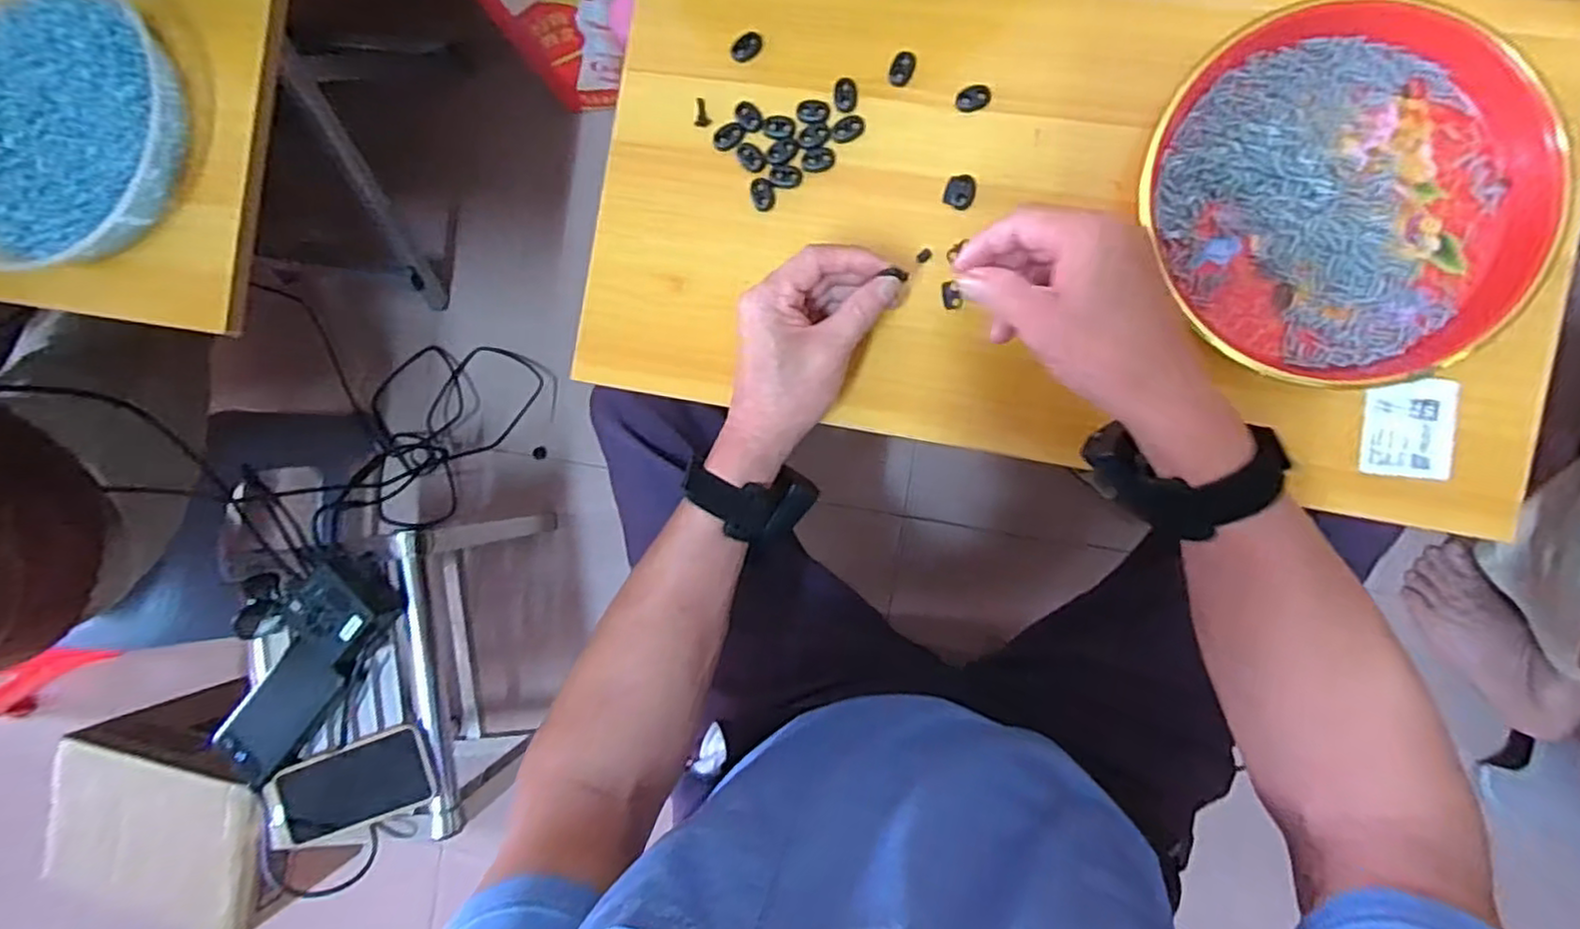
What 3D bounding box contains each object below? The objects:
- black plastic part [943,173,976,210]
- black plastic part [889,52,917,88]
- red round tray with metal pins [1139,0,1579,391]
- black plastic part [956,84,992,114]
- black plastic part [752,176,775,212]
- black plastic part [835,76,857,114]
[{"bbox_3d":[0.113,-0.181,0.461,0.019,0.004,0.022,20,93,7],"label":"black plastic part"},{"bbox_3d":[0.075,-0.264,0.464,0.015,0.004,0.022,23,93,7],"label":"black plastic part"},{"bbox_3d":[0.338,-0.165,0.419,0.218,0.029,0.222,0,91,8],"label":"red round tray with metal pins"},{"bbox_3d":[0.121,-0.241,0.459,0.023,0.010,0.013,-9,89,8],"label":"black plastic part"},{"bbox_3d":[-0.018,-0.184,0.473,0.014,0.004,0.023,-12,89,7],"label":"black plastic part"},{"bbox_3d":[0.038,-0.249,0.468,0.015,0.004,0.024,-2,90,8],"label":"black plastic part"}]

